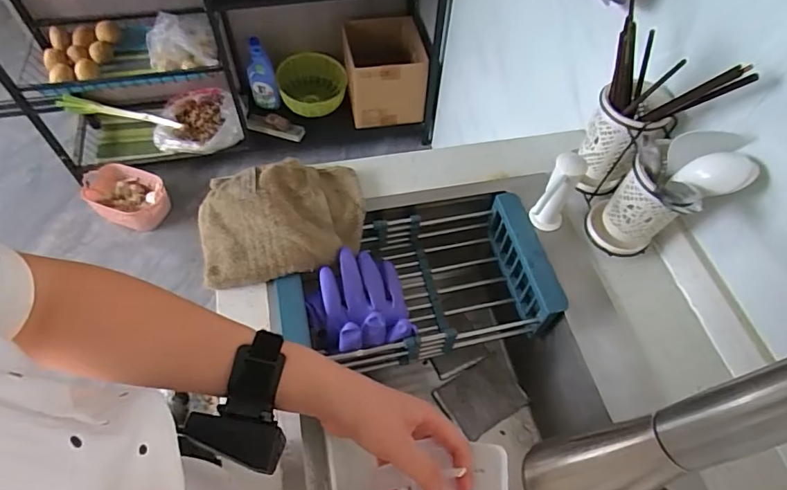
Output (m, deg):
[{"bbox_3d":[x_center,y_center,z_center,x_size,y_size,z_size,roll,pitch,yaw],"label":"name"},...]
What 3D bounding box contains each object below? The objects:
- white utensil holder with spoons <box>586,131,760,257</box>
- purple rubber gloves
[{"bbox_3d":[0.312,-0.056,0.580,0.110,0.174,0.112,1,57,-2],"label":"white utensil holder with spoons"},{"bbox_3d":[-0.043,0.071,0.612,0.122,0.064,0.130,1,57,-2],"label":"purple rubber gloves"}]

